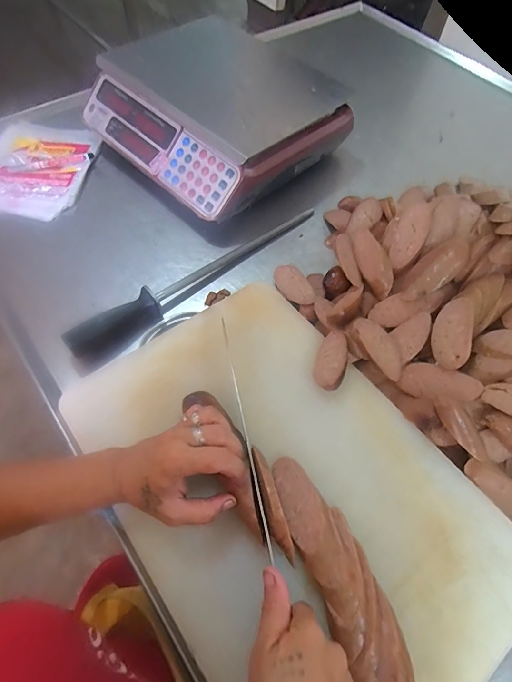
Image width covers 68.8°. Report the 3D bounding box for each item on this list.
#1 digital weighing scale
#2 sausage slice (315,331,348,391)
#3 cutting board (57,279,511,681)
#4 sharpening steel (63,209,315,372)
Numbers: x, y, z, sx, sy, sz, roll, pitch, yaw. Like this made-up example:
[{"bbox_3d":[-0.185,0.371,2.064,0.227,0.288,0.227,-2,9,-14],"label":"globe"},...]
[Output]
[{"bbox_3d":[-0.071,-0.385,0.636,0.324,0.105,0.350,-41,70,-20],"label":"digital weighing scale"},{"bbox_3d":[0.086,0.020,0.429,0.031,0.020,0.076,11,62,4],"label":"sausage slice"},{"bbox_3d":[0.025,0.136,0.373,0.290,0.031,0.442,-36,67,-17],"label":"cutting board"},{"bbox_3d":[-0.065,-0.093,0.521,0.400,0.038,0.046,-35,68,-18],"label":"sharpening steel"}]

